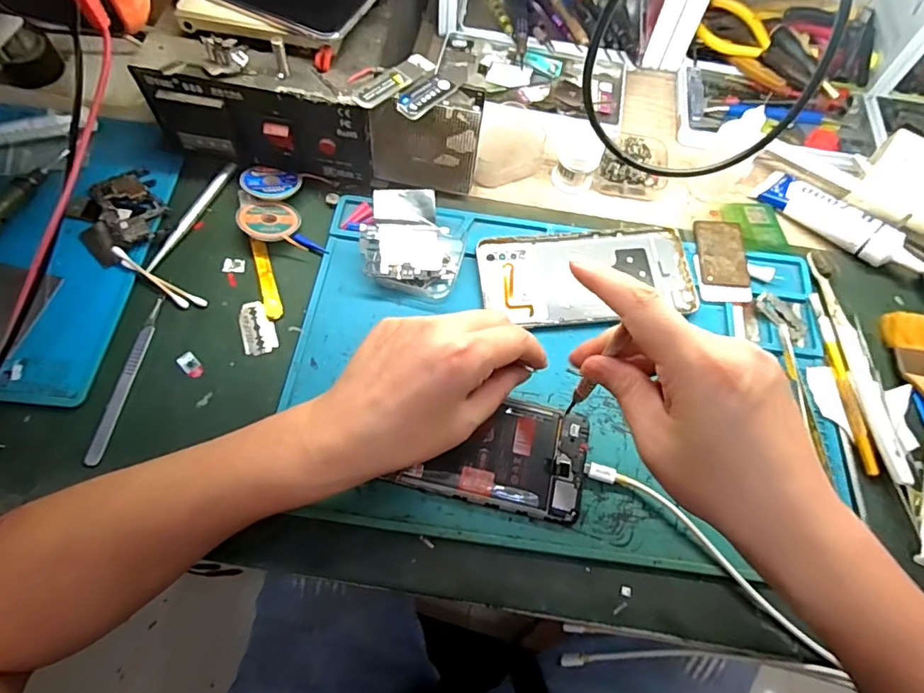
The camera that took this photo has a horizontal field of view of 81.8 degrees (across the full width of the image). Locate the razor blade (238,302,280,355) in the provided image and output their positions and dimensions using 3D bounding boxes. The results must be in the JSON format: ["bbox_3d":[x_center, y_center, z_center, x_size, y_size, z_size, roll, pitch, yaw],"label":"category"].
[{"bbox_3d":[-0.146,-0.014,0.381,0.023,0.004,0.042,-12,66,-21],"label":"razor blade"}]

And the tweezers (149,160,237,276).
[{"bbox_3d":[-0.208,-0.101,0.409,0.012,0.008,0.106,25,66,8],"label":"tweezers"}]

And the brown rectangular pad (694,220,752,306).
[{"bbox_3d":[0.204,-0.068,0.422,0.040,0.007,0.075,3,65,-2],"label":"brown rectangular pad"}]

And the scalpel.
[{"bbox_3d":[-0.225,0.019,0.358,0.010,0.007,0.120,7,65,0],"label":"scalpel"}]

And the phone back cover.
[{"bbox_3d":[0.095,-0.055,0.406,0.160,0.012,0.075,-6,72,-6],"label":"phone back cover"}]

